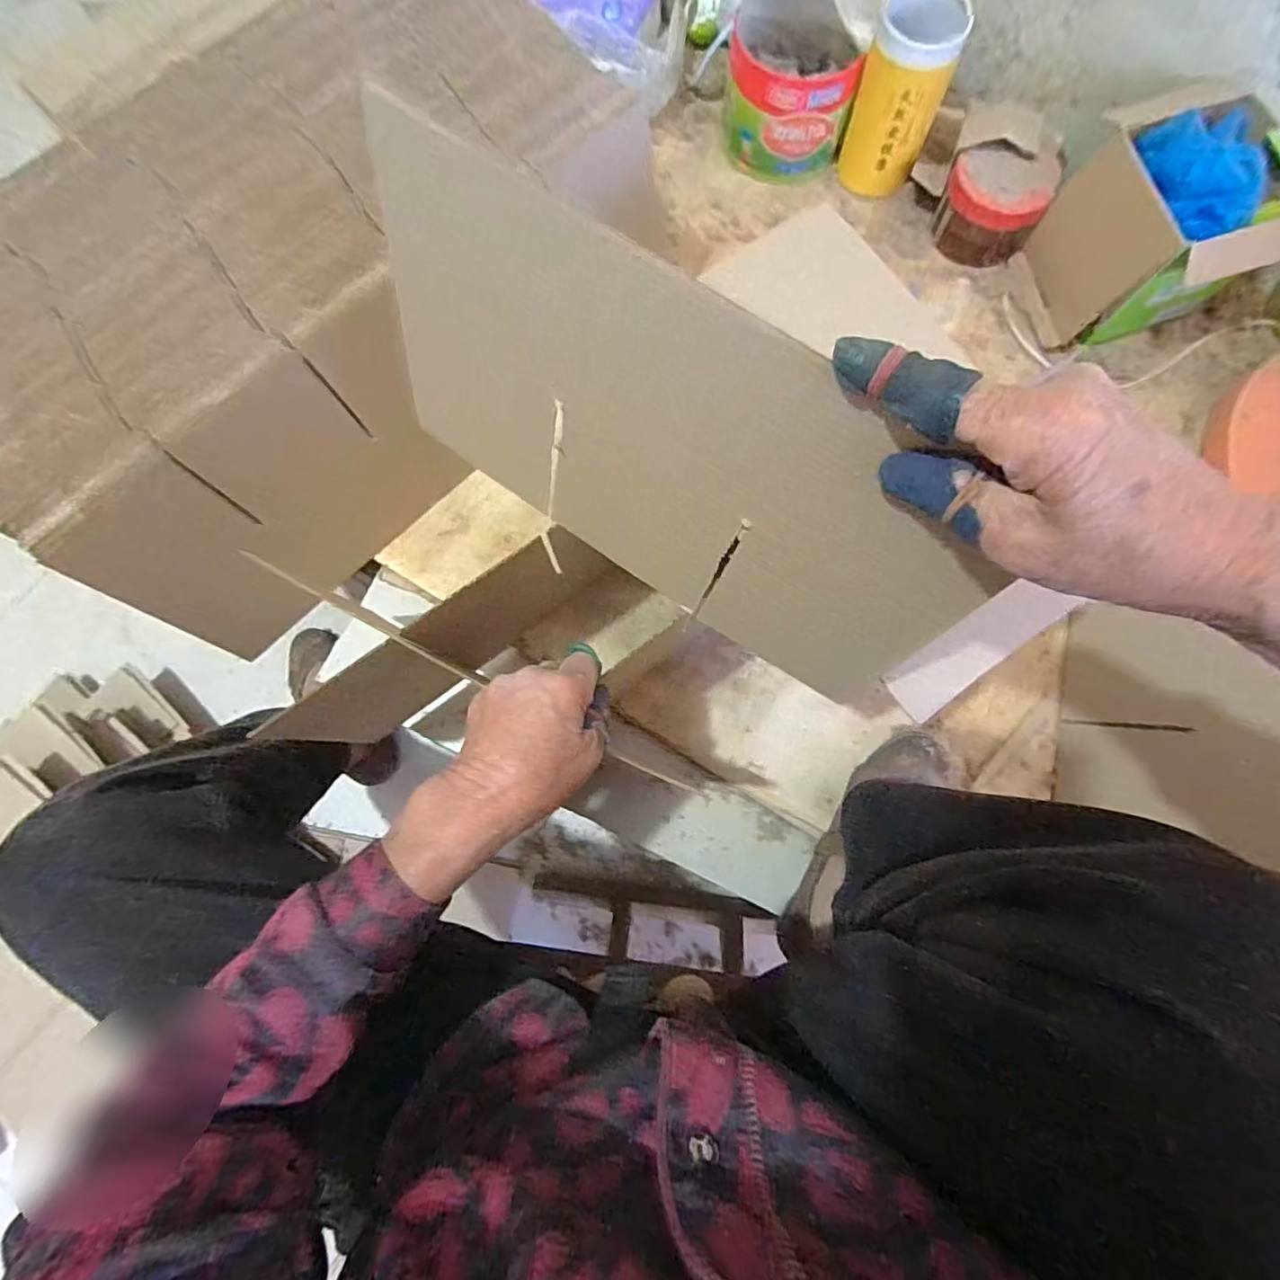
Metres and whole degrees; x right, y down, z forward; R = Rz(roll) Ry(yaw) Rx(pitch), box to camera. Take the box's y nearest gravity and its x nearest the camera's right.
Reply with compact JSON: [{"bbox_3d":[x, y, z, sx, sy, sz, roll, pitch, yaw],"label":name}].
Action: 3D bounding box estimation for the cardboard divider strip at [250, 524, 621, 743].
[{"bbox_3d":[-0.136,0.003,0.452,0.240,0.169,0.010,-37,83,-3],"label":"cardboard divider strip"}]

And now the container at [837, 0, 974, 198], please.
[{"bbox_3d":[0.245,-0.515,0.570,0.078,0.135,0.071,15,78,3],"label":"container"}]

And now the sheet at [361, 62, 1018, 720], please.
[{"bbox_3d":[0.010,-0.089,0.297,0.318,0.178,0.005,32,61,6],"label":"sheet"}]

